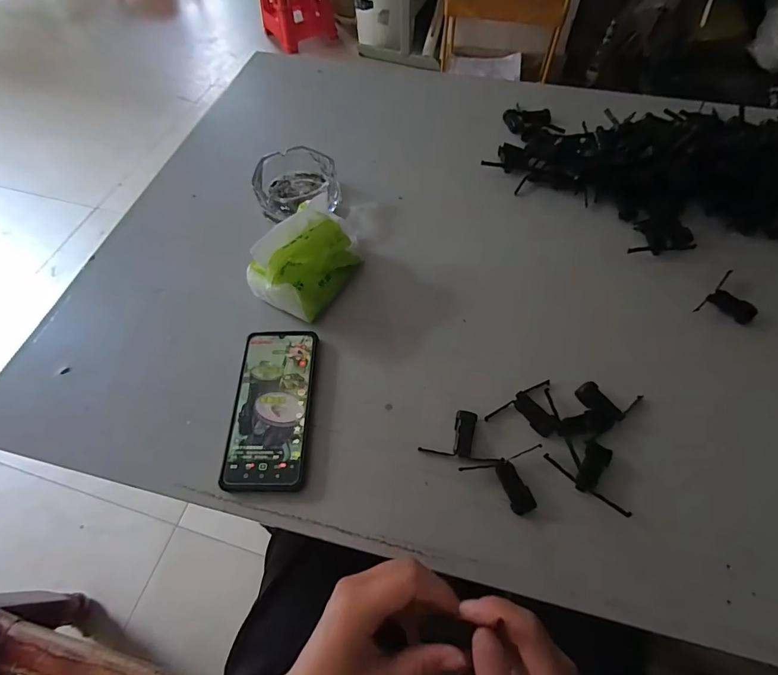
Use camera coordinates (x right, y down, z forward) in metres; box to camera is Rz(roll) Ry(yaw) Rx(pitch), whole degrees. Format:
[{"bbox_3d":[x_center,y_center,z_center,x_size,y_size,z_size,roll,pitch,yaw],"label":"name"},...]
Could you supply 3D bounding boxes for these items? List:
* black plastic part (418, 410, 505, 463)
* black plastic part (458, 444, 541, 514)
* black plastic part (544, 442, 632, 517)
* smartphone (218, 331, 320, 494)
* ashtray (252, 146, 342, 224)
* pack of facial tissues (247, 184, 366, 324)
[{"bbox_3d":[0.074,0.097,0.402,0.078,0.013,0.045,10,61,7],"label":"black plastic part"},{"bbox_3d":[0.113,0.136,0.375,0.076,0.013,0.051,-14,61,-6],"label":"black plastic part"},{"bbox_3d":[0.193,0.122,0.384,0.080,0.009,0.050,30,65,17],"label":"black plastic part"},{"bbox_3d":[-0.119,0.070,0.420,0.077,0.016,0.168,1,61,2],"label":"smartphone"},{"bbox_3d":[-0.125,-0.212,0.564,0.114,0.046,0.114,2,61,2],"label":"ashtray"},{"bbox_3d":[-0.090,-0.093,0.469,0.075,0.090,0.141,30,65,17],"label":"pack of facial tissues"}]

